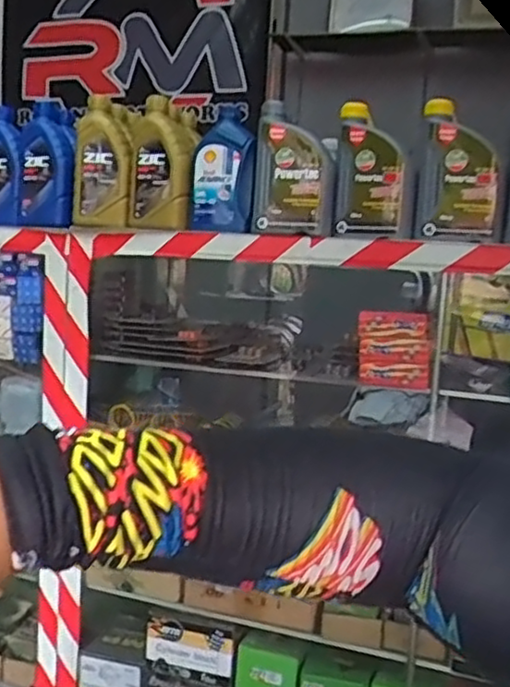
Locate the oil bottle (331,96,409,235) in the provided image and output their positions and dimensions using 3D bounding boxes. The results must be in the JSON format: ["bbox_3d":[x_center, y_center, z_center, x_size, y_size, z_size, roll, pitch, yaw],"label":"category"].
[{"bbox_3d":[0.198,-0.291,1.167,0.121,0.211,0.060,5,6,13],"label":"oil bottle"}]

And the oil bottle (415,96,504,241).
[{"bbox_3d":[0.324,-0.273,1.098,0.134,0.205,0.055,5,6,14],"label":"oil bottle"}]

